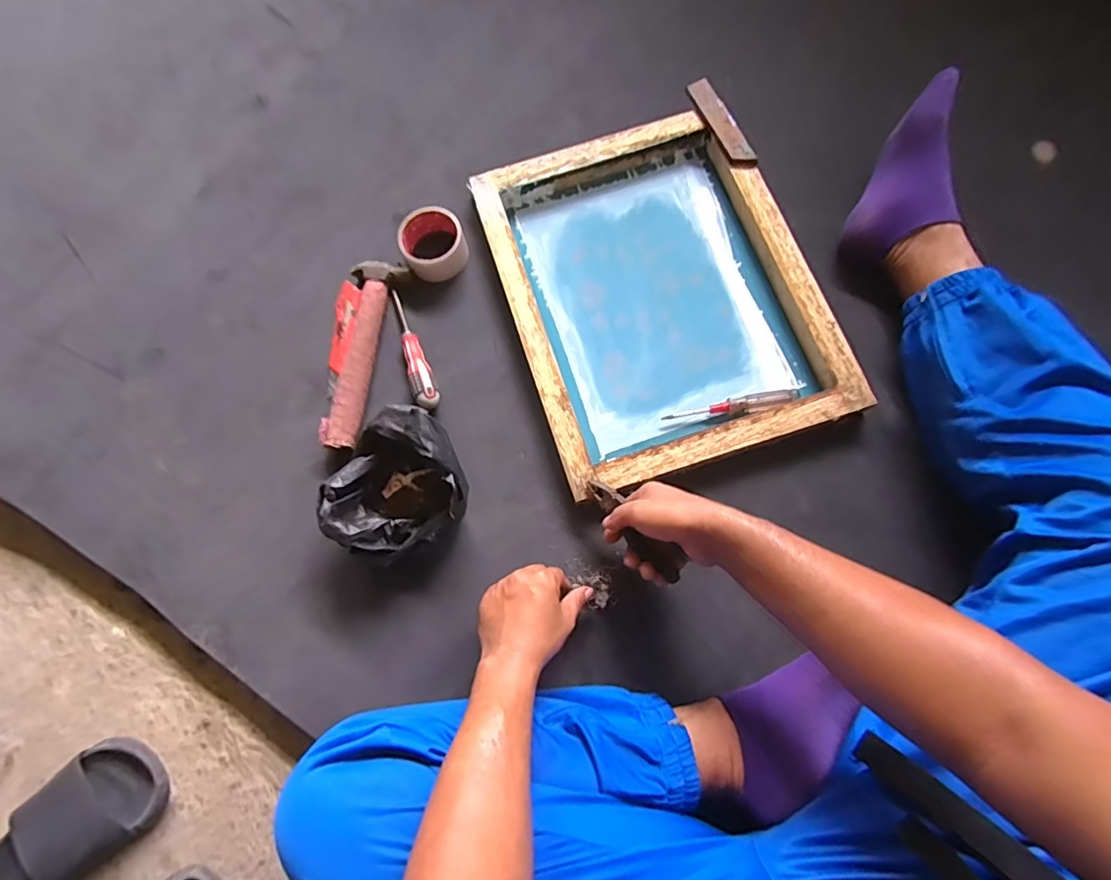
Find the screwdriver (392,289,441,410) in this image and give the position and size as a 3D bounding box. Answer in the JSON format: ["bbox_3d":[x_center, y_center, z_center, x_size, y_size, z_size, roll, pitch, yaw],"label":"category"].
[{"bbox_3d":[-0.190,-0.125,0.710,0.030,0.023,0.181,-18,78,-4],"label":"screwdriver"}]

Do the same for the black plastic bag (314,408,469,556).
[{"bbox_3d":[-0.190,0.052,0.627,0.164,0.113,0.149,-21,77,-2],"label":"black plastic bag"}]

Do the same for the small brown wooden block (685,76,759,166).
[{"bbox_3d":[0.231,-0.446,0.753,0.036,0.010,0.157,-26,77,7],"label":"small brown wooden block"}]

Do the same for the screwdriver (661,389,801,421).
[{"bbox_3d":[0.221,-0.041,0.677,0.165,0.020,0.026,-10,78,11],"label":"screwdriver"}]

